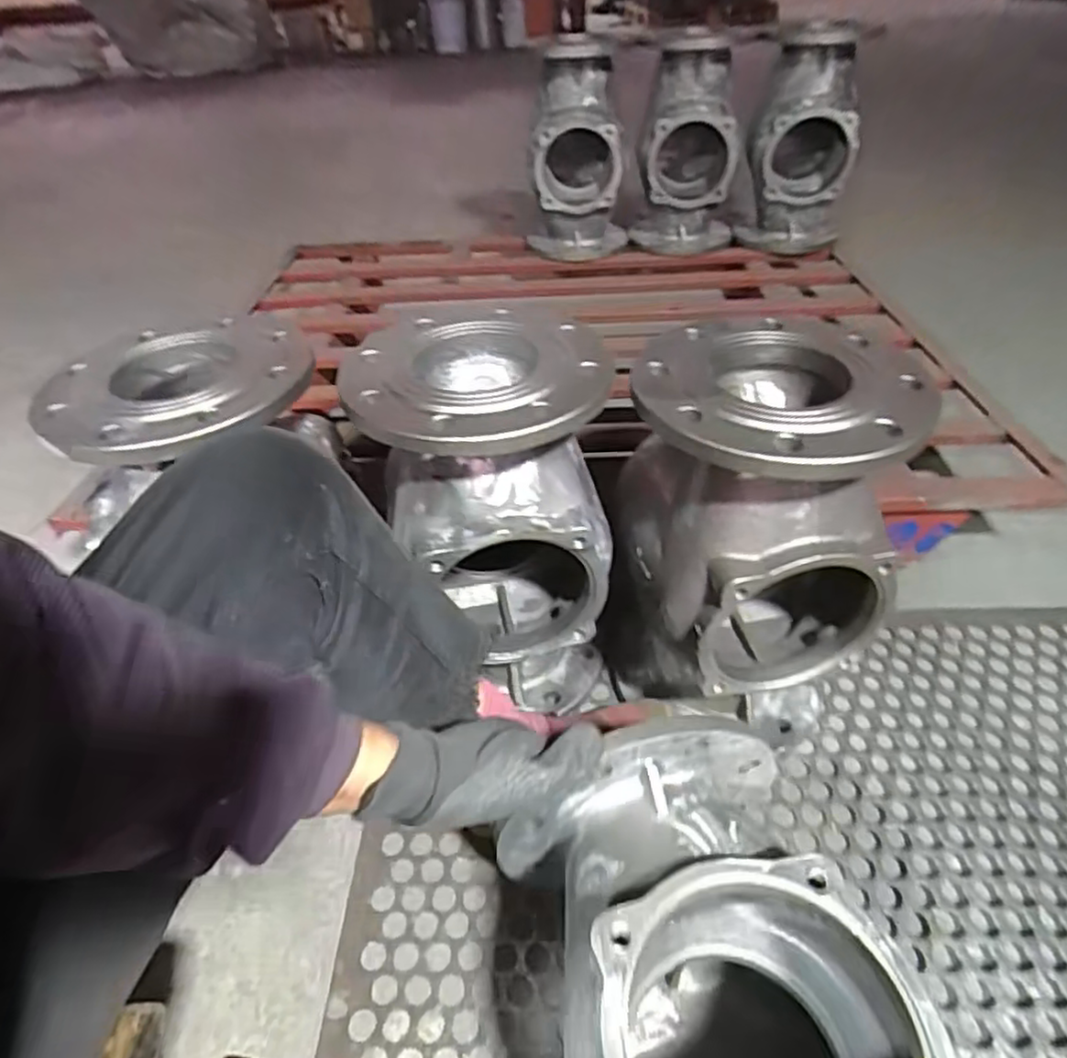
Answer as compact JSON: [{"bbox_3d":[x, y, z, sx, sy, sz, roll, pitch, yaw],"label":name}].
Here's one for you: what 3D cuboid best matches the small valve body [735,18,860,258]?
[{"bbox_3d":[0.507,-0.708,1.263,0.189,0.366,0.238,14,44,19],"label":"small valve body"}]

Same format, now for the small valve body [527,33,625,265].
[{"bbox_3d":[0.092,-0.738,1.334,0.190,0.364,0.182,7,42,12],"label":"small valve body"}]

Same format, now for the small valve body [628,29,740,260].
[{"bbox_3d":[0.297,-0.724,1.297,0.192,0.354,0.249,7,42,12],"label":"small valve body"}]

